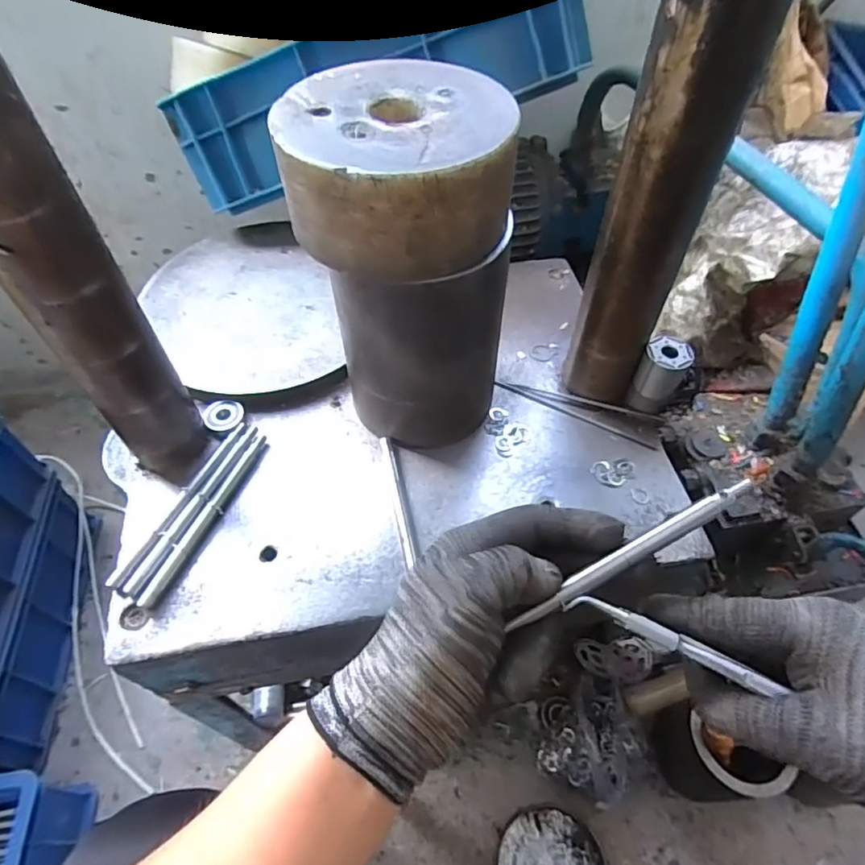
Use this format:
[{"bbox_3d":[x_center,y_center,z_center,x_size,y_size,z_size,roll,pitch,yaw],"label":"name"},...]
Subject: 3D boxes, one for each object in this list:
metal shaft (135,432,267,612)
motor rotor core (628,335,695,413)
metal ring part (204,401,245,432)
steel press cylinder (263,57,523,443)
[{"bbox_3d":[-0.182,0.067,0.455,0.013,0.011,0.161,16,56,13],"label":"metal shaft"},{"bbox_3d":[0.198,-0.050,0.487,0.035,0.062,0.032,26,58,19],"label":"motor rotor core"},{"bbox_3d":[-0.189,-0.015,0.508,0.031,0.004,0.033,16,57,-12],"label":"metal ring part"},{"bbox_3d":[-0.017,-0.114,0.431,0.142,0.251,0.138,-4,54,-2],"label":"steel press cylinder"}]

